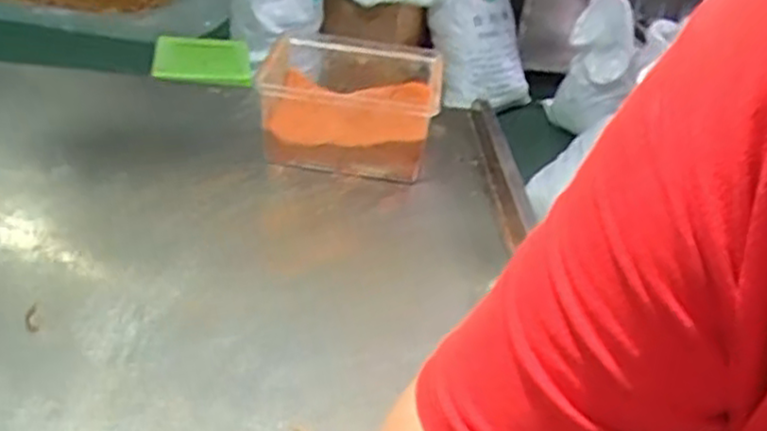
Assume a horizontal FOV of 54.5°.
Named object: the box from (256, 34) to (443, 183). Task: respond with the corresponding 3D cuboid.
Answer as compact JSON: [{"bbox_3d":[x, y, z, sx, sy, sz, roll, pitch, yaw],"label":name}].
[{"bbox_3d":[-0.058,-0.200,1.300,0.294,0.157,0.254,5,32,-5],"label":"box"}]

